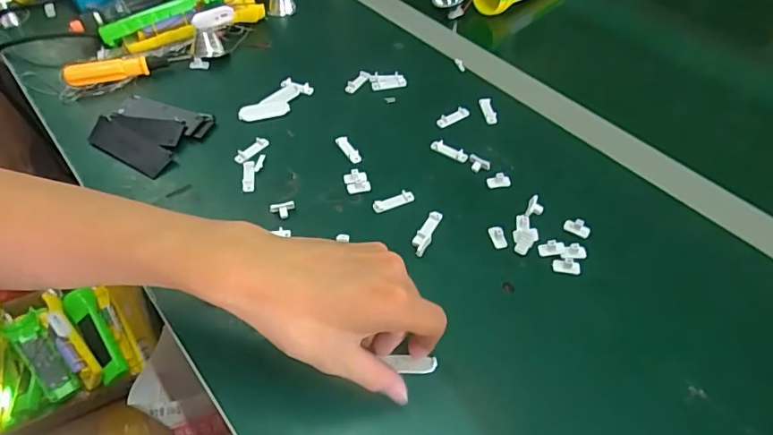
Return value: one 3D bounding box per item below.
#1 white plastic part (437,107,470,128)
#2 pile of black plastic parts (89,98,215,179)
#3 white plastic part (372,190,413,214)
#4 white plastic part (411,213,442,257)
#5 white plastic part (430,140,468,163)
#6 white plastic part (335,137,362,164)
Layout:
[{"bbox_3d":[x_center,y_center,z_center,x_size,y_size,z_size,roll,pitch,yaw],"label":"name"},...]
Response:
[{"bbox_3d":[0.067,-0.102,0.505,0.040,0.005,0.010,-28,55,-24],"label":"white plastic part"},{"bbox_3d":[-0.232,-0.084,0.484,0.095,0.010,0.082,20,51,16],"label":"pile of black plastic parts"},{"bbox_3d":[0.006,-0.014,0.434,0.037,0.005,0.011,-17,51,-16],"label":"white plastic part"},{"bbox_3d":[0.033,0.012,0.411,0.012,0.006,0.047,20,51,16],"label":"white plastic part"},{"bbox_3d":[0.060,-0.063,0.474,0.039,0.005,0.011,29,54,23],"label":"white plastic part"},{"bbox_3d":[-0.036,-0.065,0.475,0.010,0.009,0.035,-26,54,-22],"label":"white plastic part"}]

